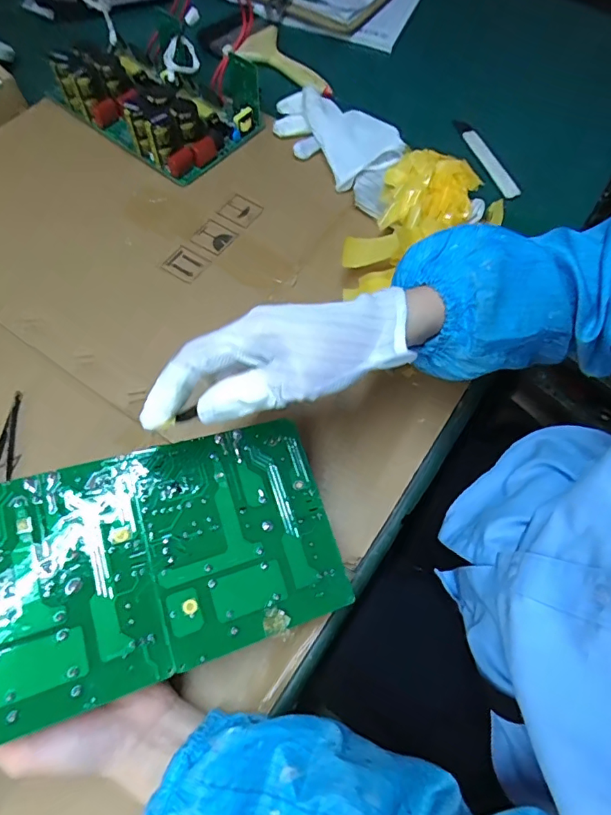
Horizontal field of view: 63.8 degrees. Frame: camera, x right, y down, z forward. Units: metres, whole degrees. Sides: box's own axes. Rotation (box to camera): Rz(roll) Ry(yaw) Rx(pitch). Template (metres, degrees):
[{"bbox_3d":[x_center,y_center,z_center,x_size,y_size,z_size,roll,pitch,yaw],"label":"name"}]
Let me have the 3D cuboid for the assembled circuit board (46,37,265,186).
[{"bbox_3d":[-0.175,-0.370,0.567,0.228,0.054,0.145,36,69,13],"label":"assembled circuit board"}]

